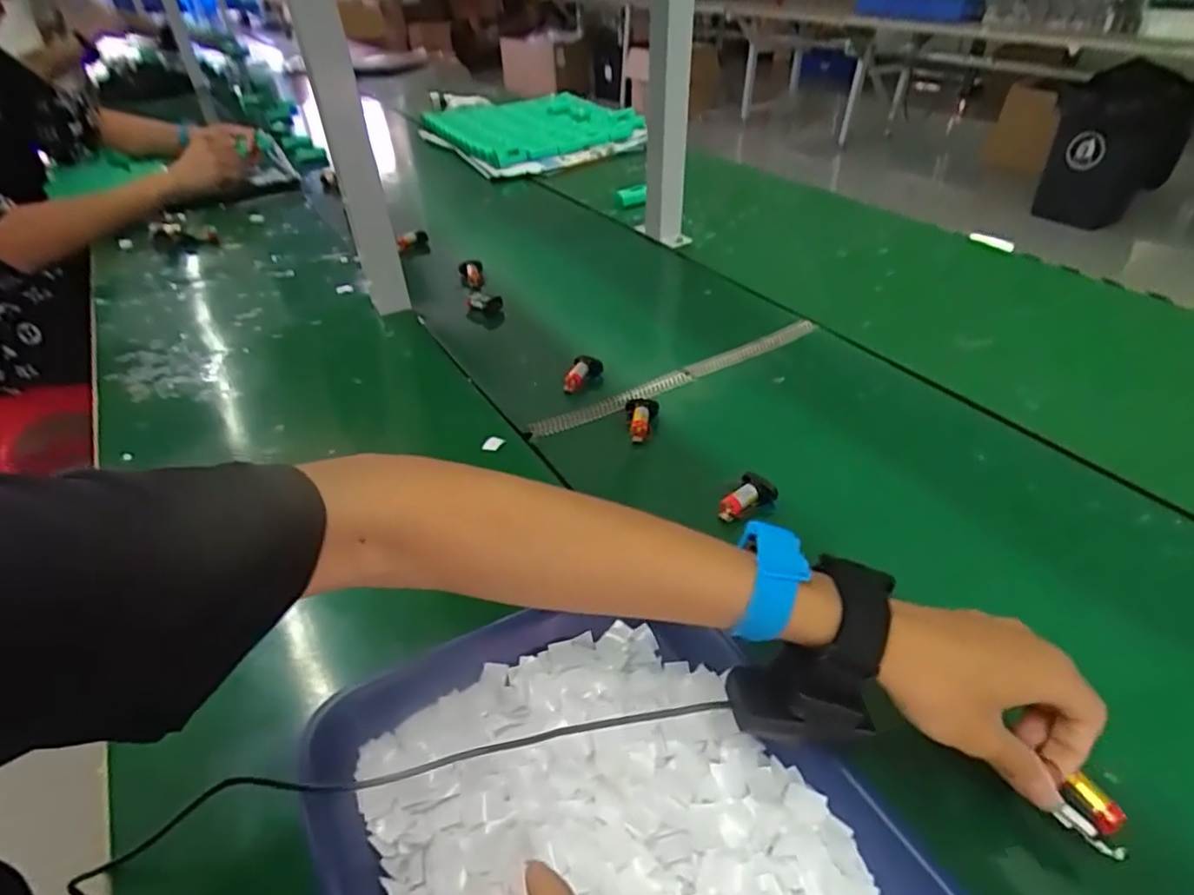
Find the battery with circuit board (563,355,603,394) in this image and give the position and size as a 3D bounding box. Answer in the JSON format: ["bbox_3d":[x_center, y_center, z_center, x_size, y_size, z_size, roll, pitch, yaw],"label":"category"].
[{"bbox_3d":[-0.019,-0.078,0.679,0.048,0.029,0.020,-46,24,-17],"label":"battery with circuit board"}]

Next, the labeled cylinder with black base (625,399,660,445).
[{"bbox_3d":[0.043,-0.031,0.617,0.032,0.025,0.052,3,39,7],"label":"labeled cylinder with black base"}]

